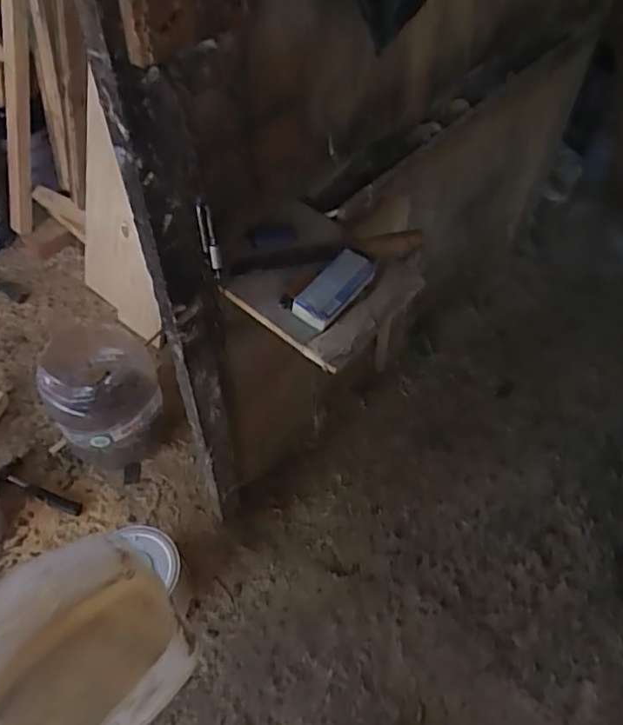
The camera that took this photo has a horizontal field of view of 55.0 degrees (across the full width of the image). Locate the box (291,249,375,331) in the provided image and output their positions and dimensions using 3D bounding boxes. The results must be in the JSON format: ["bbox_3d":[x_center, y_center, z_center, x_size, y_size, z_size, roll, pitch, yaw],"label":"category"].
[{"bbox_3d":[0.035,-0.103,0.854,0.068,0.035,0.137,29,57,20],"label":"box"}]

